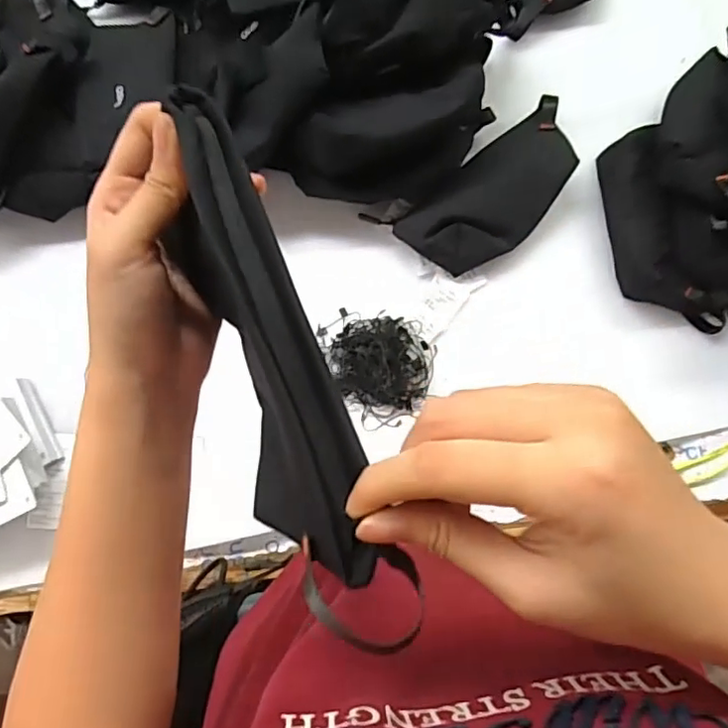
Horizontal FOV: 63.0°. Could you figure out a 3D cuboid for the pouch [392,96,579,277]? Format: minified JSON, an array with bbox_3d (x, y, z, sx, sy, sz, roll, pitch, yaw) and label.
[{"bbox_3d":[0.135,-0.166,0.590,0.206,0.039,0.094,-39,83,-5],"label":"pouch"}]

